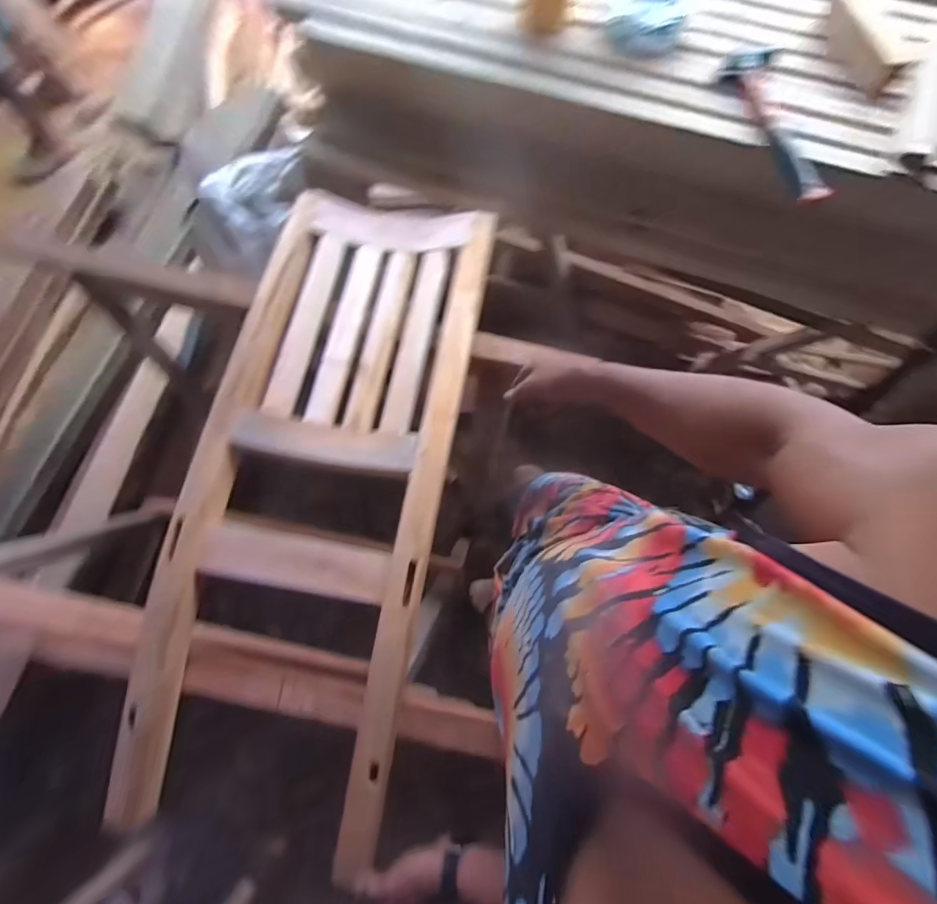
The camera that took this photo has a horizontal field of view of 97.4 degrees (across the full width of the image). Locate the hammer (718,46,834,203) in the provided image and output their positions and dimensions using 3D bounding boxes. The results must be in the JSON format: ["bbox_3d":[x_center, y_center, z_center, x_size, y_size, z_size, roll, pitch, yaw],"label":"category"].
[{"bbox_3d":[0.507,-0.548,0.676,0.099,0.031,0.329,-10,78,-1],"label":"hammer"}]

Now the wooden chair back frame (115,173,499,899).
[{"bbox_3d":[-0.229,0.027,0.670,0.371,0.102,1.032,10,78,3],"label":"wooden chair back frame"}]

